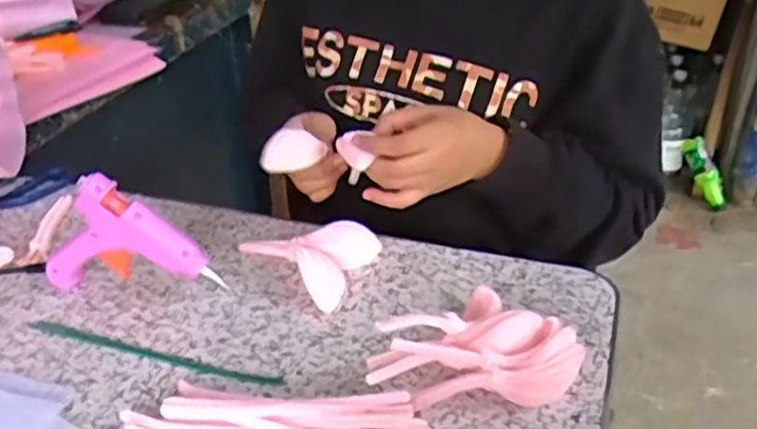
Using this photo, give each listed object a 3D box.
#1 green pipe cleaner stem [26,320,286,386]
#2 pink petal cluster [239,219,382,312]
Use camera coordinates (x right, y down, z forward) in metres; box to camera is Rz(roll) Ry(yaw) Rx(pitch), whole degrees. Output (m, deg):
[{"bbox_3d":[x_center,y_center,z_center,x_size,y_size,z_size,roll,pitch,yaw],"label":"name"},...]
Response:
[{"bbox_3d":[-0.158,0.093,0.473,0.200,0.004,0.011,9,34,17],"label":"green pipe cleaner stem"},{"bbox_3d":[-0.062,0.027,0.544,0.101,0.032,0.079,14,36,24],"label":"pink petal cluster"}]

